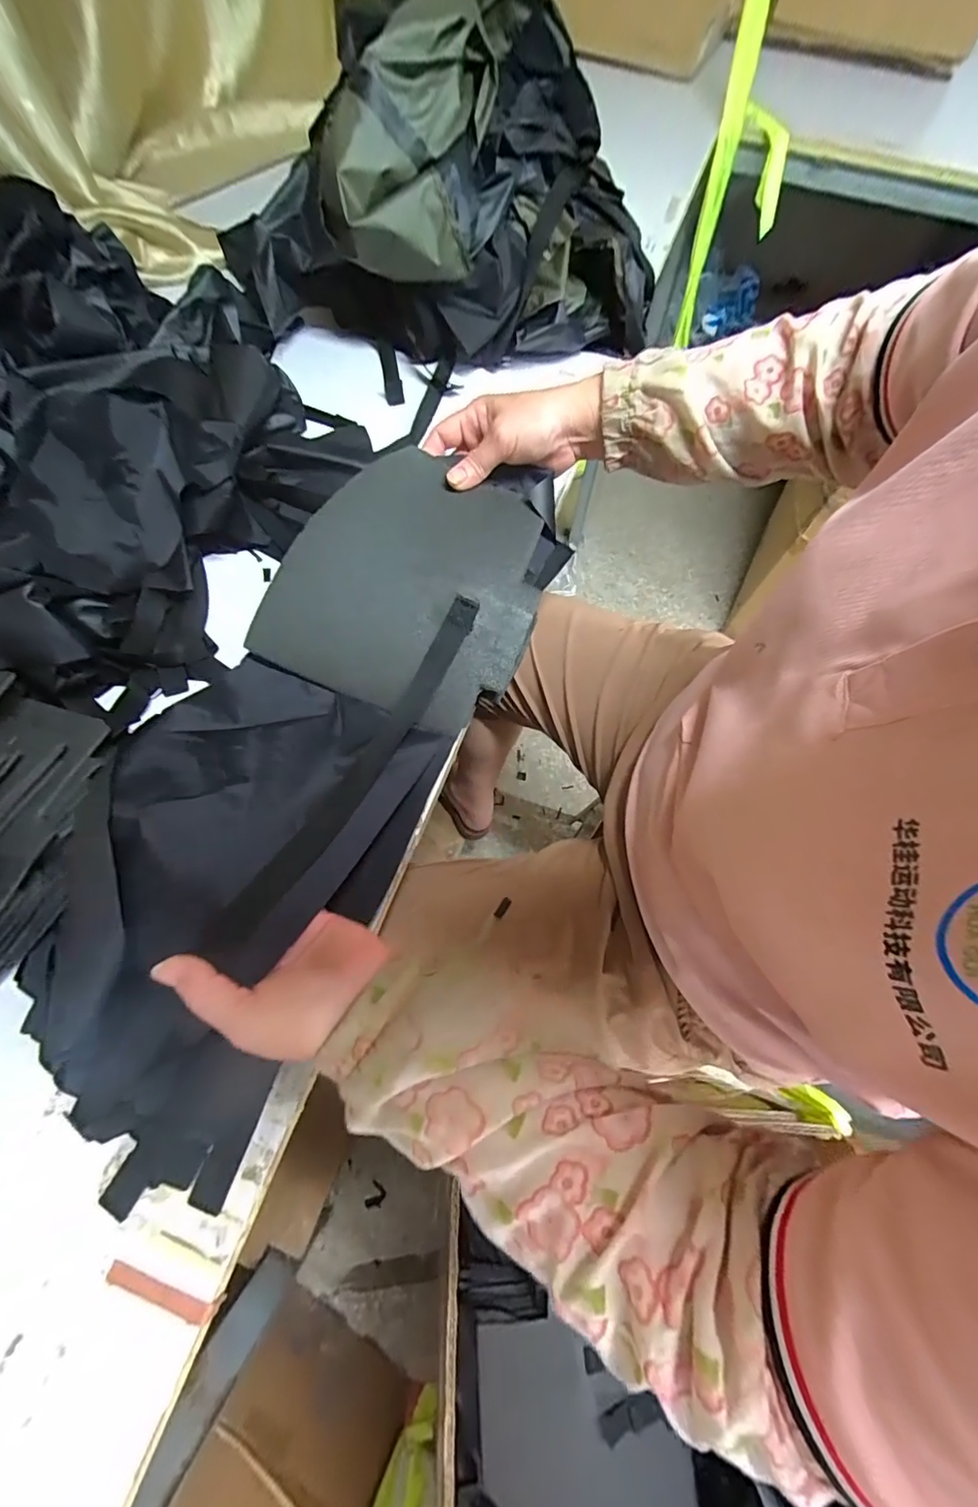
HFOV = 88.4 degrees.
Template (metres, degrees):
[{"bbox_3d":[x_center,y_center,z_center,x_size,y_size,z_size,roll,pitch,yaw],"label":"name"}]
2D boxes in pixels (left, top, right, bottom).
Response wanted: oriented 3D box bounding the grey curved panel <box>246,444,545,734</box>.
[{"bbox_3d":[-0.058,-0.140,0.409,0.197,0.023,0.209,25,84,-4],"label":"grey curved panel"}]

